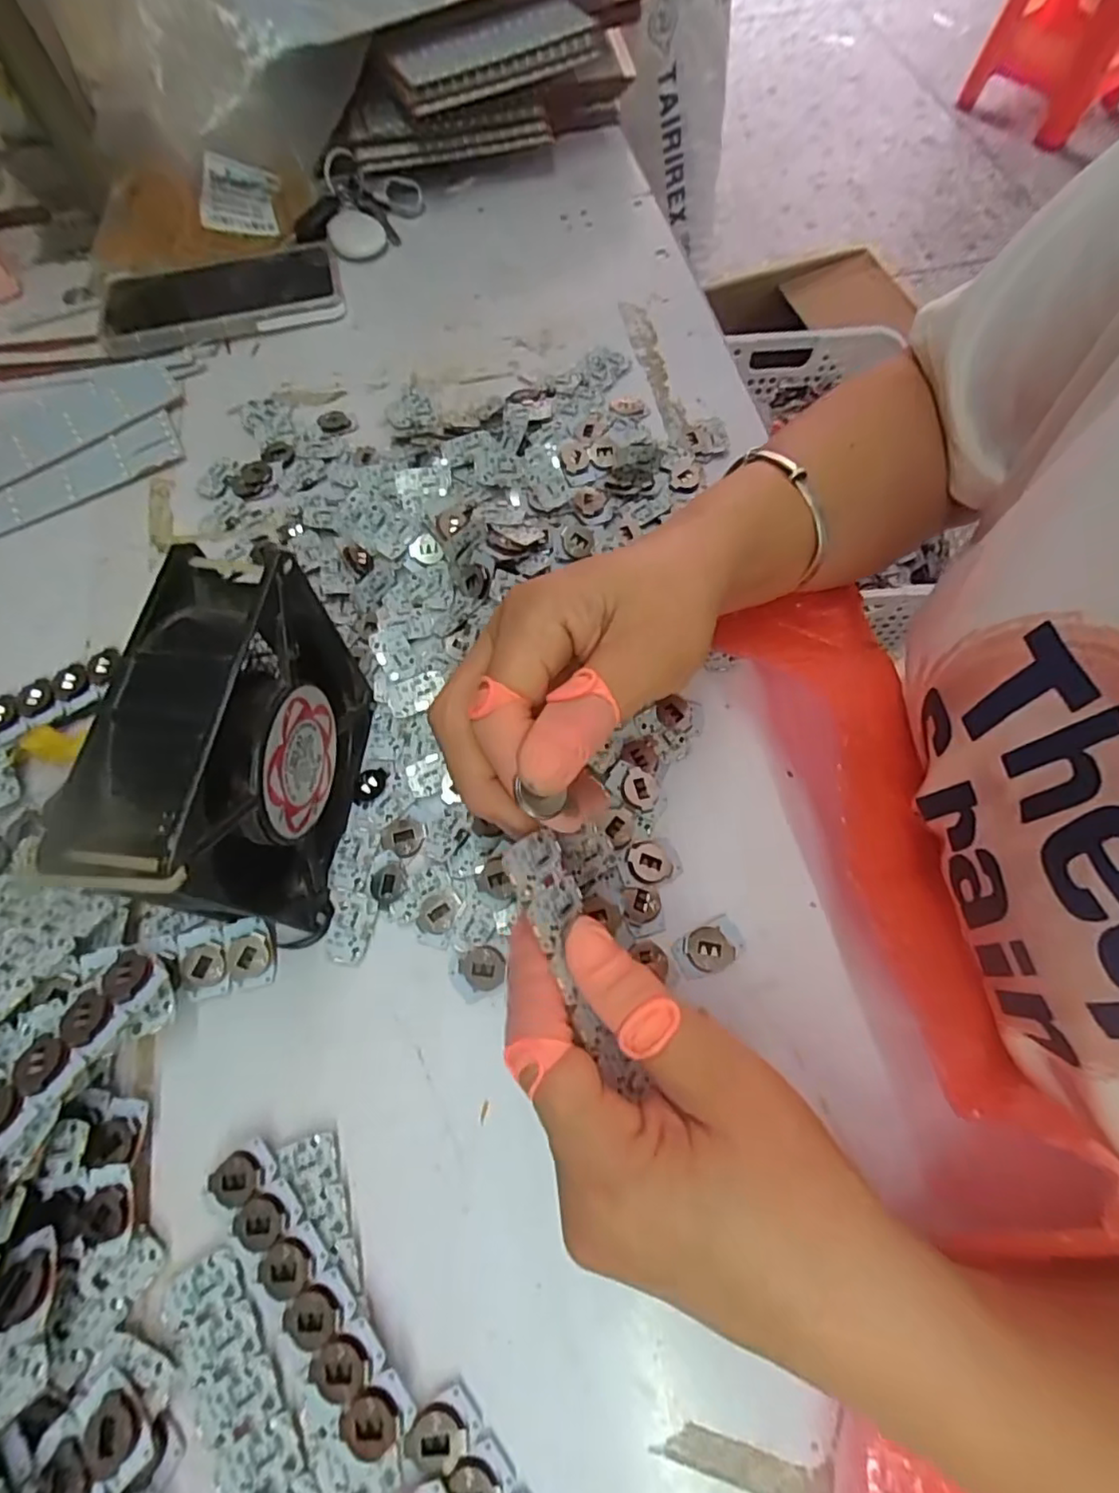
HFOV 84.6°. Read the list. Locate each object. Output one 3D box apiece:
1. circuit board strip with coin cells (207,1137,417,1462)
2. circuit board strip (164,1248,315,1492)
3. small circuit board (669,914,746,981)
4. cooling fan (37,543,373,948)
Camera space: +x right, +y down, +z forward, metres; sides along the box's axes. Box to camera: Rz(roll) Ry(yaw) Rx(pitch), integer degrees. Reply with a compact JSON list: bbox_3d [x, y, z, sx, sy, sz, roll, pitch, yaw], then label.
[{"bbox_3d":[-0.091,0.194,0.221,0.023,0.010,0.106,-40,72,-14],"label":"circuit board strip with coin cells"},{"bbox_3d":[-0.107,0.233,0.210,0.029,0.004,0.105,-31,70,-11],"label":"circuit board strip"},{"bbox_3d":[0.065,0.088,0.267,0.031,0.005,0.019,-26,69,-9],"label":"small circuit board"},{"bbox_3d":[-0.119,0.006,0.240,0.044,0.117,0.124,4,68,4],"label":"cooling fan"}]

